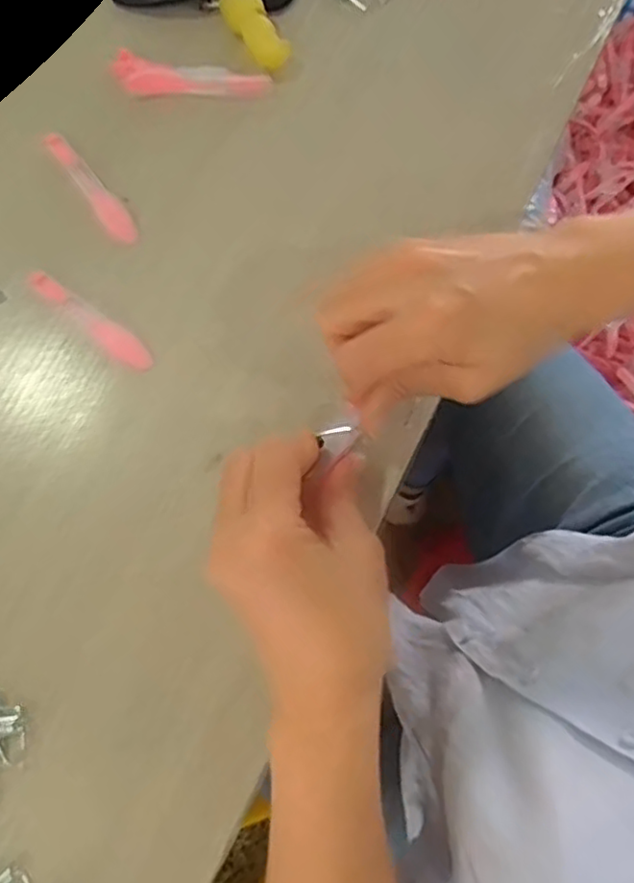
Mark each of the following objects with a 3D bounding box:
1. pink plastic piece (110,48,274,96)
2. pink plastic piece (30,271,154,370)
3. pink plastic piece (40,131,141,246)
[{"bbox_3d":[-0.072,-0.204,0.368,0.088,0.004,0.025,9,79,2],"label":"pink plastic piece"},{"bbox_3d":[-0.120,-0.063,0.342,0.080,0.004,0.015,34,81,7],"label":"pink plastic piece"},{"bbox_3d":[-0.125,-0.140,0.356,0.016,0.007,0.080,-38,80,-7],"label":"pink plastic piece"}]

